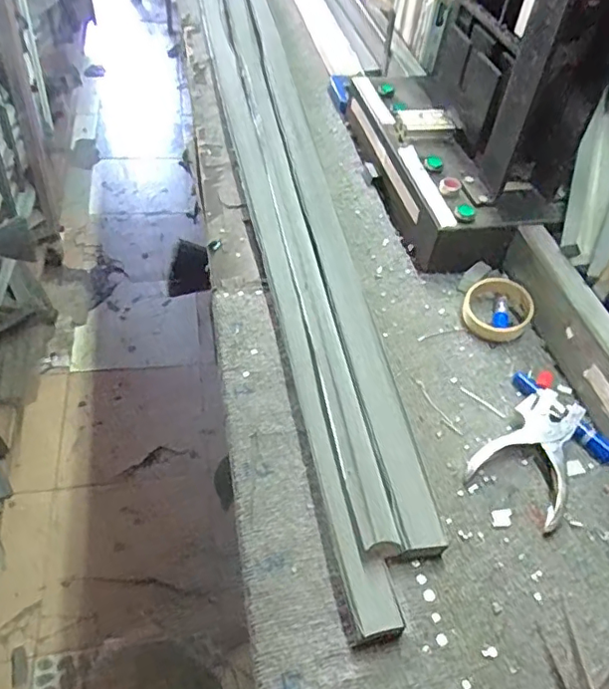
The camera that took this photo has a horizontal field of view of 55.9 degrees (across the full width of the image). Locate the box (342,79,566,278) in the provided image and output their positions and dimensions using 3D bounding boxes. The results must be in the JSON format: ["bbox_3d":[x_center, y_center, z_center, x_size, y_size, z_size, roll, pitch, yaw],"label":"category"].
[{"bbox_3d":[0.205,-0.321,0.949,0.182,0.096,0.499,-7,49,-13],"label":"box"}]

